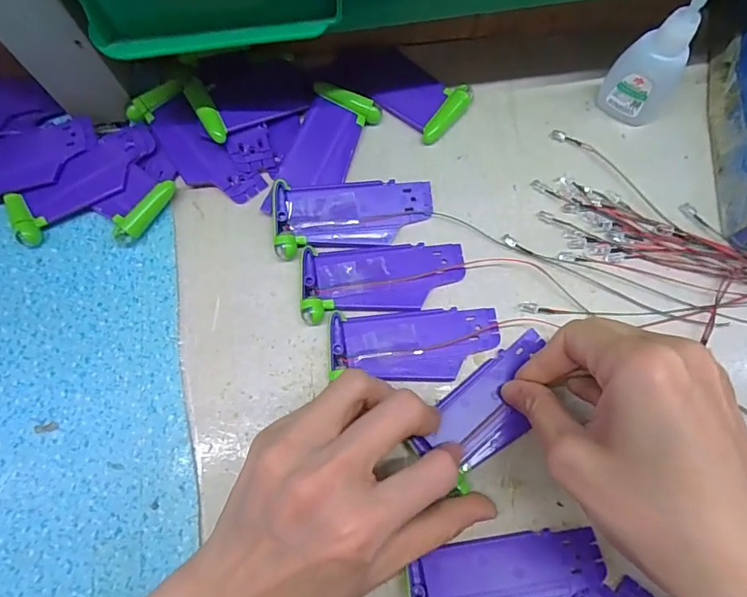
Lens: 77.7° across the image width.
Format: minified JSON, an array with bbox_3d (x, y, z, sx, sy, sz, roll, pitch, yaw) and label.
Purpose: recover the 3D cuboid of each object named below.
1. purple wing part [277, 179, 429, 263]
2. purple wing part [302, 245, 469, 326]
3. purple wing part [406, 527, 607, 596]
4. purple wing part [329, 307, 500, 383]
[{"bbox_3d":[-0.011,-0.047,0.263,0.088,0.011,0.040,-4,74,0],"label":"purple wing part"},{"bbox_3d":[0.006,-0.010,0.254,0.088,0.008,0.040,-3,74,0],"label":"purple wing part"},{"bbox_3d":[0.060,0.132,0.212,0.087,0.012,0.039,-8,64,-3],"label":"purple wing part"},{"bbox_3d":[0.022,0.024,0.244,0.088,0.007,0.037,-3,74,0],"label":"purple wing part"}]

